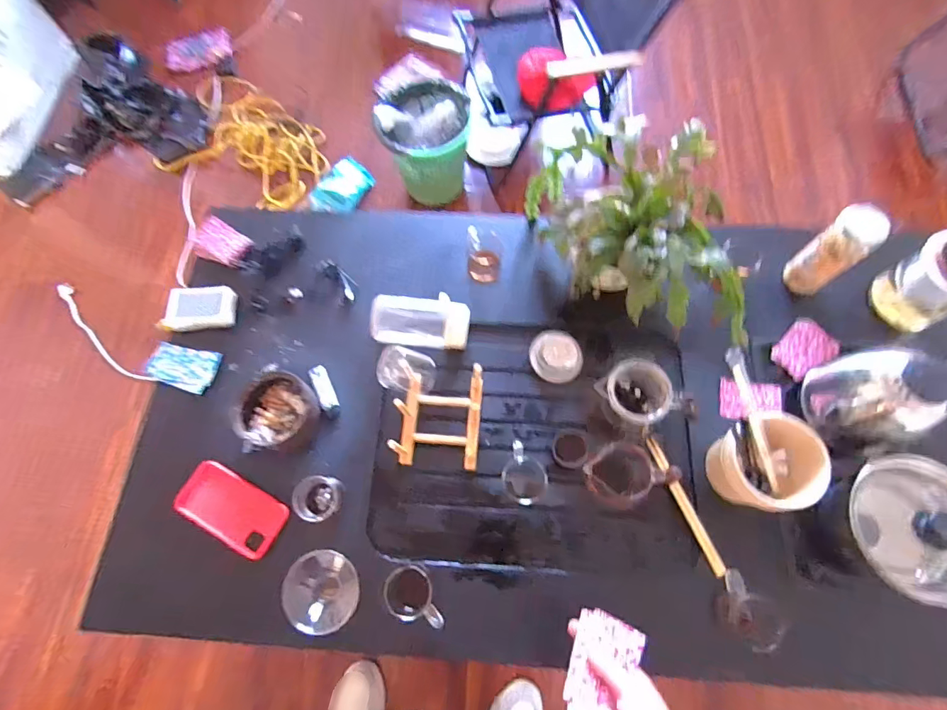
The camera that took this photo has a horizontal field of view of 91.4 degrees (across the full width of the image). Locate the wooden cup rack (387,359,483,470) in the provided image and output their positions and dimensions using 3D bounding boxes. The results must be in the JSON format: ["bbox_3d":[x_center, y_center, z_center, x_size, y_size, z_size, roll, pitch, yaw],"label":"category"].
[{"bbox_3d":[-0.053,0.080,0.673,0.125,0.101,0.152,4,69,3],"label":"wooden cup rack"}]

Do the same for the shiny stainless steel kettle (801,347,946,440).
[{"bbox_3d":[0.542,0.048,0.625,0.108,0.133,0.105,25,72,10],"label":"shiny stainless steel kettle"}]

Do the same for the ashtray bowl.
[{"bbox_3d":[-0.290,0.085,0.689,0.111,0.049,0.116,-1,69,1],"label":"ashtray bowl"}]

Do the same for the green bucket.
[{"bbox_3d":[-0.138,-0.645,1.436,0.253,0.296,0.256,-1,69,1],"label":"green bucket"}]

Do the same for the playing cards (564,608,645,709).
[{"bbox_3d":[0.136,0.329,0.483,0.067,0.010,0.105,13,48,18],"label":"playing cards"}]

